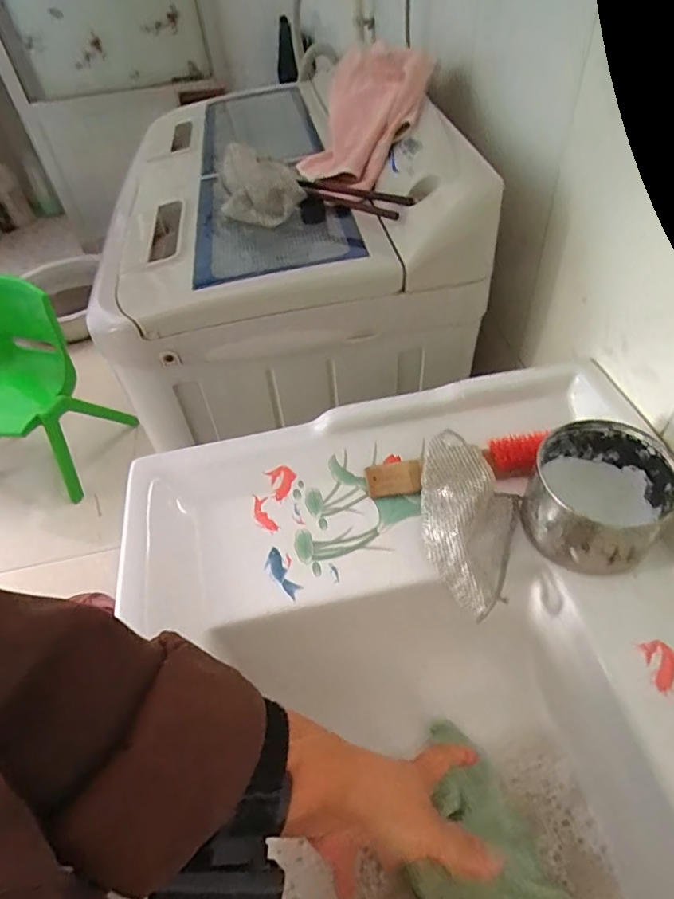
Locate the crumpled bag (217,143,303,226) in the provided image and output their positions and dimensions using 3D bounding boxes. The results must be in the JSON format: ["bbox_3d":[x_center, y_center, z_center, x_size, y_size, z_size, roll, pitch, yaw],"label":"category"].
[{"bbox_3d":[-0.087,-0.301,0.591,0.093,0.077,0.069,-14,48,-6],"label":"crumpled bag"}]

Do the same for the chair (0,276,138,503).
[{"bbox_3d":[-0.922,-0.147,1.500,0.375,0.525,0.430,6,49,11],"label":"chair"}]

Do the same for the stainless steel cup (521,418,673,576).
[{"bbox_3d":[0.205,0.037,0.410,0.092,0.069,0.101,-3,48,4],"label":"stainless steel cup"}]

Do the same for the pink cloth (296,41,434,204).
[{"bbox_3d":[0.024,-0.410,0.641,0.161,0.111,0.199,12,51,17],"label":"pink cloth"}]

